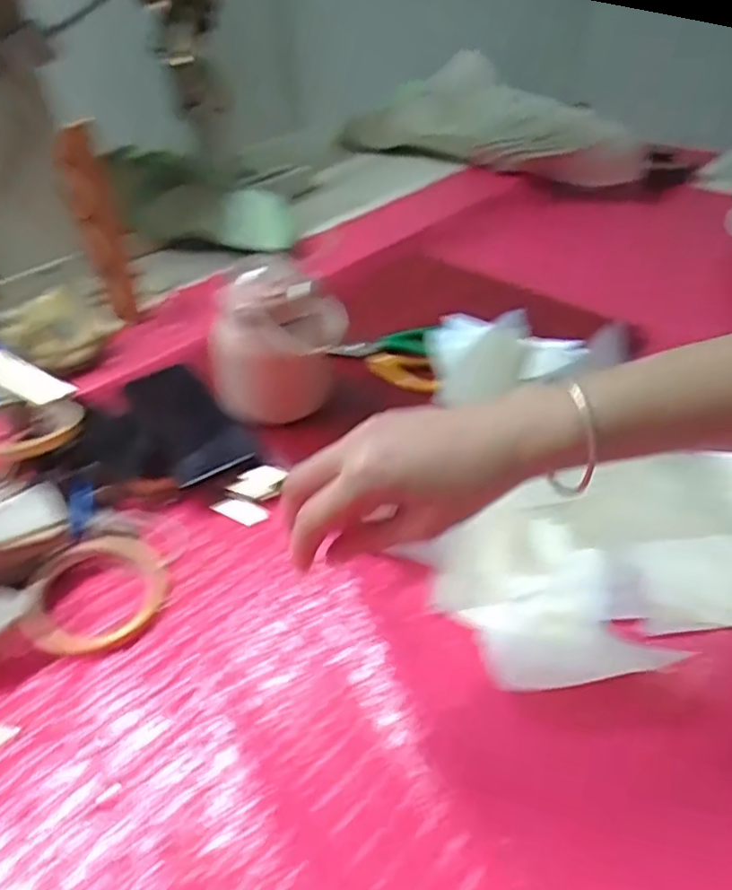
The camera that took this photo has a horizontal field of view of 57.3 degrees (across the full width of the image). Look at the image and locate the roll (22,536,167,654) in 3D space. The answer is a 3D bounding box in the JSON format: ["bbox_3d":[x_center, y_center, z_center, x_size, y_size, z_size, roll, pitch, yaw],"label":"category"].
[{"bbox_3d":[-0.186,0.100,0.474,0.084,0.024,0.094,-8,39,-4],"label":"roll"}]

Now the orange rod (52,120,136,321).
[{"bbox_3d":[-0.259,-0.213,0.653,0.038,0.181,0.041,-17,40,-15],"label":"orange rod"}]

